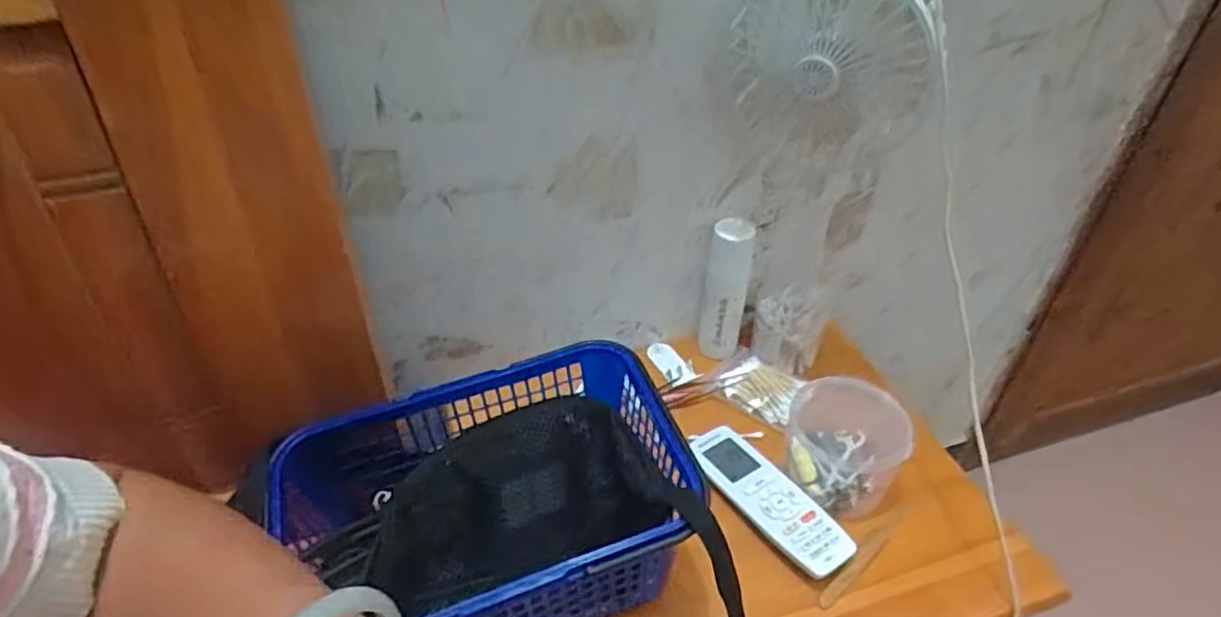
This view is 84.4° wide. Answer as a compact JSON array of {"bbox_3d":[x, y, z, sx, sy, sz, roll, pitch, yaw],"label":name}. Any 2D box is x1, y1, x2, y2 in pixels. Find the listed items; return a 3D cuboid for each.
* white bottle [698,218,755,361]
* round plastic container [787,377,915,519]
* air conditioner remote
[{"bbox_3d":[0.114,-0.017,0.674,0.042,0.149,0.035,7,41,9],"label":"white bottle"},{"bbox_3d":[0.203,0.117,0.578,0.096,0.082,0.099,0,40,0],"label":"round plastic container"},{"bbox_3d":[0.129,0.161,0.570,0.055,0.025,0.159,-25,46,-26],"label":"air conditioner remote"}]

